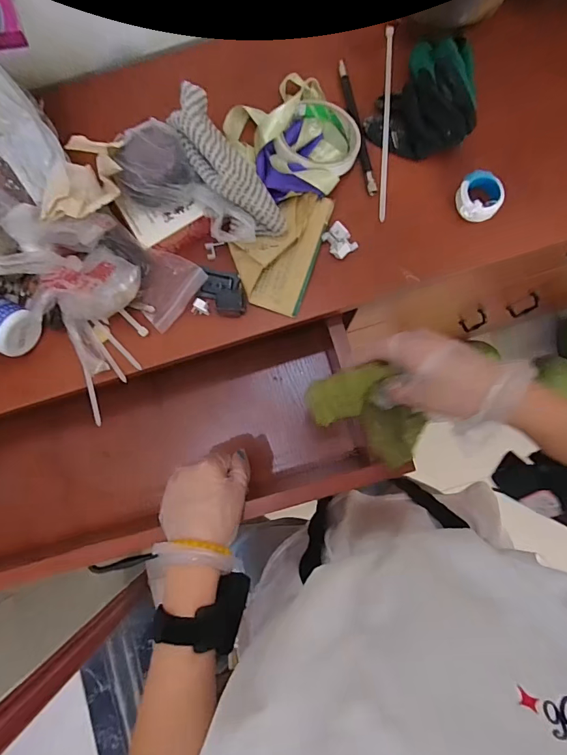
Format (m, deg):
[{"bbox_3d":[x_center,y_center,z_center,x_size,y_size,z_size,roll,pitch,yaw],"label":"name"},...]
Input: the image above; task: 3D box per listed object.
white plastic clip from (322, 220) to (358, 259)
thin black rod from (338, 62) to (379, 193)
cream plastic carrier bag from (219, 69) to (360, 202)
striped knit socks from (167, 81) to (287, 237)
[{"bbox_3d":[0.059,-0.145,0.432,0.027,0.009,0.034,-31,83,-2],"label":"white plastic clip"},{"bbox_3d":[0.081,-0.273,0.449,0.011,0.011,0.157,-11,83,0],"label":"thin black rod"},{"bbox_3d":[0.016,-0.254,0.434,0.119,0.046,0.136,-32,83,-2],"label":"cream plastic carrier bag"},{"bbox_3d":[-0.052,-0.197,0.387,0.050,0.039,0.150,-38,99,-3],"label":"striped knit socks"}]

